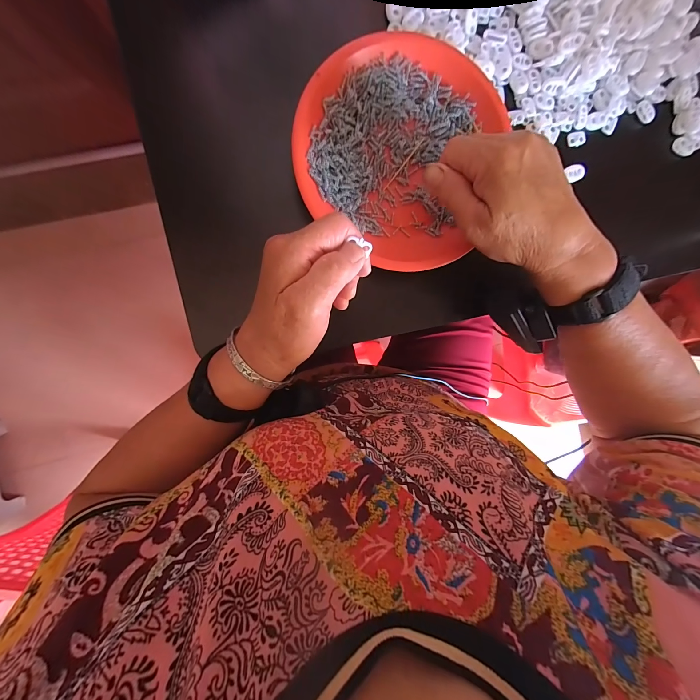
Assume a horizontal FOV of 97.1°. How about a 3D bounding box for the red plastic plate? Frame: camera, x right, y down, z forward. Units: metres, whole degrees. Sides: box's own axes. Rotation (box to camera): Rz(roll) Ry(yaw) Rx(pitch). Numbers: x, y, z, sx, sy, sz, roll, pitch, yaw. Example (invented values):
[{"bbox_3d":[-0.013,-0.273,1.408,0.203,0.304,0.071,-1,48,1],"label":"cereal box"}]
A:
[{"bbox_3d":[0.040,-0.177,0.281,0.172,0.023,0.188,-1,94,-8],"label":"red plastic plate"}]

